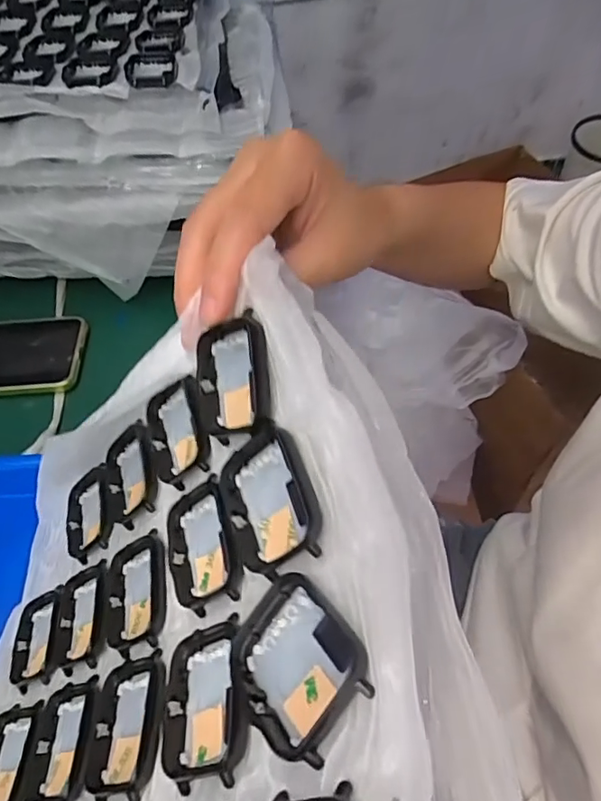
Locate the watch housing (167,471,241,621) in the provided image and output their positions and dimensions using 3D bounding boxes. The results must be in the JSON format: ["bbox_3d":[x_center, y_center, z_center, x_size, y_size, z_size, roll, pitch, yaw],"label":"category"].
[{"bbox_3d":[-0.039,0.057,0.208,0.032,0.010,0.047,-29,60,21],"label":"watch housing"}]

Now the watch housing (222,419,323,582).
[{"bbox_3d":[-0.011,0.035,0.183,0.038,0.007,0.045,-41,60,22],"label":"watch housing"}]

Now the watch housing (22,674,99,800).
[{"bbox_3d":[-0.099,0.146,0.225,0.040,0.011,0.046,-22,52,29],"label":"watch housing"}]

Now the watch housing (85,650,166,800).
[{"bbox_3d":[-0.065,0.124,0.201,0.040,0.009,0.045,-31,41,29],"label":"watch housing"}]

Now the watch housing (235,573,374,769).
[{"bbox_3d":[-0.001,0.076,0.153,0.038,0.006,0.046,-54,38,-5],"label":"watch housing"}]

